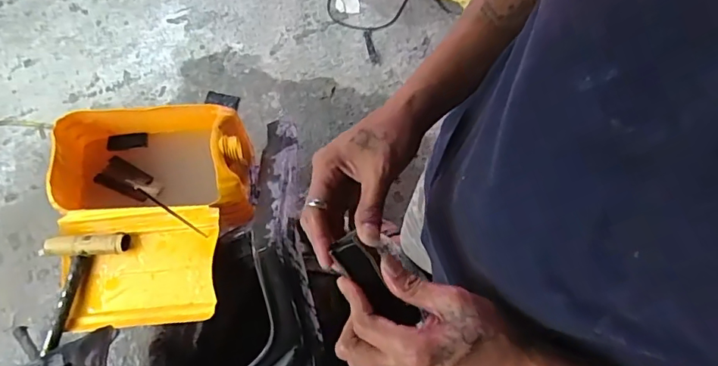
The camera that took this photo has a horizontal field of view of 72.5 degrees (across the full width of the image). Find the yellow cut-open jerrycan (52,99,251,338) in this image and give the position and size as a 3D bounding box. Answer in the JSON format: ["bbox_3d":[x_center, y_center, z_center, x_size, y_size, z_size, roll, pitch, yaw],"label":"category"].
[{"bbox_3d":[-0.449,0.068,1.070,0.407,0.170,0.481,-4,69,-1],"label":"yellow cut-open jerrycan"}]

